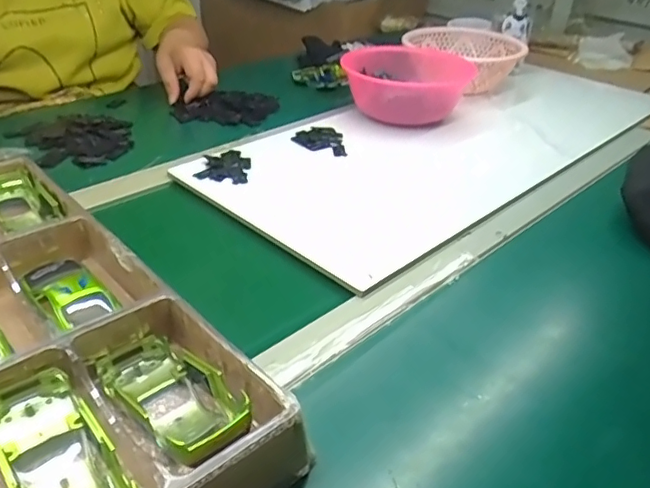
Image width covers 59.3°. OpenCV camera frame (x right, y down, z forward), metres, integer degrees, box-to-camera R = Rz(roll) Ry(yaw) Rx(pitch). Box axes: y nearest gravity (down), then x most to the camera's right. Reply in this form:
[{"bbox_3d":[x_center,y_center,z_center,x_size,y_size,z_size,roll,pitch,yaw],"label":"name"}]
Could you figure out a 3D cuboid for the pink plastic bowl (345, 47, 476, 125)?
[{"bbox_3d":[0.108,-0.238,0.879,0.187,0.090,0.170,29,42,34],"label":"pink plastic bowl"}]

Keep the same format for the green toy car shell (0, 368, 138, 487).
[{"bbox_3d":[-0.159,0.124,0.335,0.053,0.030,0.118,-24,42,-34],"label":"green toy car shell"}]

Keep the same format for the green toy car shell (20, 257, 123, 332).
[{"bbox_3d":[-0.210,0.032,0.461,0.048,0.024,0.097,-25,42,-35],"label":"green toy car shell"}]

